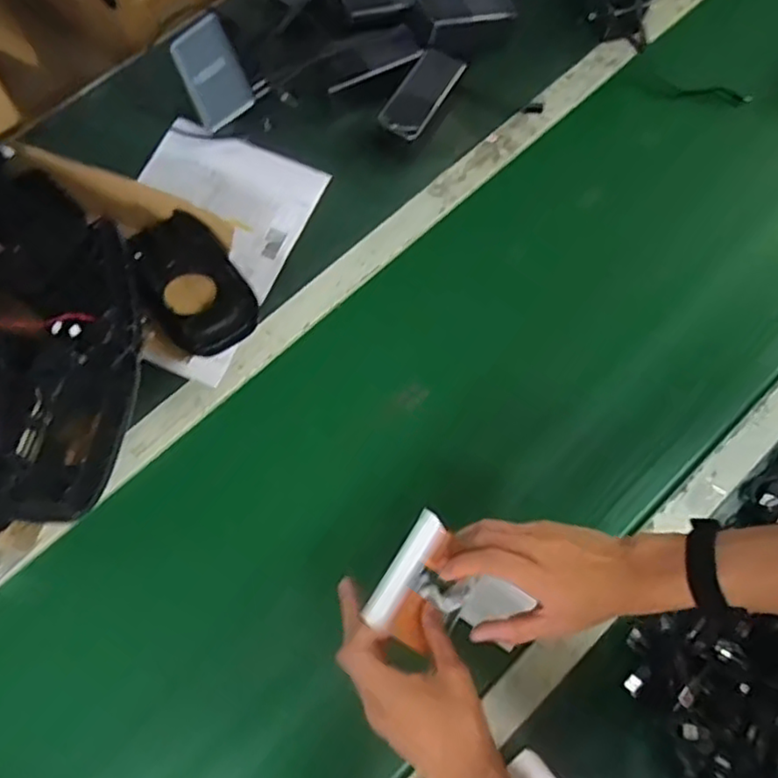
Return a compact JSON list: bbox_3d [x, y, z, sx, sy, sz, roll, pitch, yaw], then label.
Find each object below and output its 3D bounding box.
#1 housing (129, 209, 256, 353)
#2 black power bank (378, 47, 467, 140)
[{"bbox_3d":[-0.207,-0.115,0.685,0.095,0.035,0.163,-34,74,-8],"label":"housing"},{"bbox_3d":[0.039,-0.354,0.794,0.053,0.022,0.128,34,74,-8],"label":"black power bank"}]

